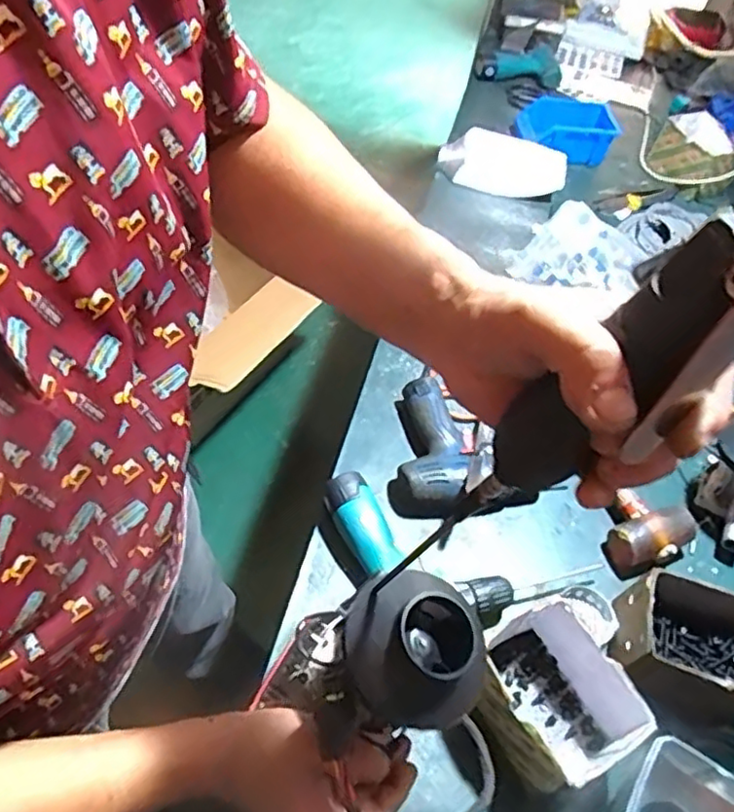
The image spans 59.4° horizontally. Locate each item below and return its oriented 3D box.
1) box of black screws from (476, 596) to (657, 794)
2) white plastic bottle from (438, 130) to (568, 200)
[{"bbox_3d":[0.176,0.285,0.633,0.119,0.095,0.149,-24,57,-23],"label":"box of black screws"},{"bbox_3d":[0.248,-0.439,1.186,0.229,0.061,0.118,20,51,10],"label":"white plastic bottle"}]

